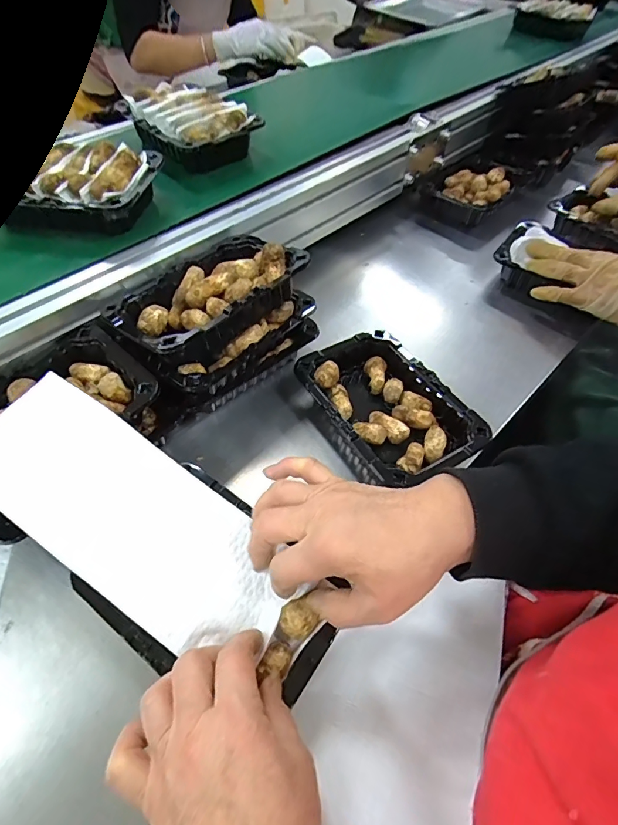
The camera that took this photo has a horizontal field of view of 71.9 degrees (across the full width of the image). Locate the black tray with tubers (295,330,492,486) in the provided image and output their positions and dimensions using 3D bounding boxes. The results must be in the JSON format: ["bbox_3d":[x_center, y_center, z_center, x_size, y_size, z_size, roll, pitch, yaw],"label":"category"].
[{"bbox_3d":[0.079,-0.005,0.451,0.124,0.048,0.184,-25,60,-20],"label":"black tray with tubers"}]

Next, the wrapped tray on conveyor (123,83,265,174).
[{"bbox_3d":[-0.153,-0.373,0.553,0.109,0.054,0.158,-34,62,-25],"label":"wrapped tray on conveyor"}]

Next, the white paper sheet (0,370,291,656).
[{"bbox_3d":[-0.141,0.074,0.327,0.271,0.018,0.104,35,59,10],"label":"white paper sheet"}]

